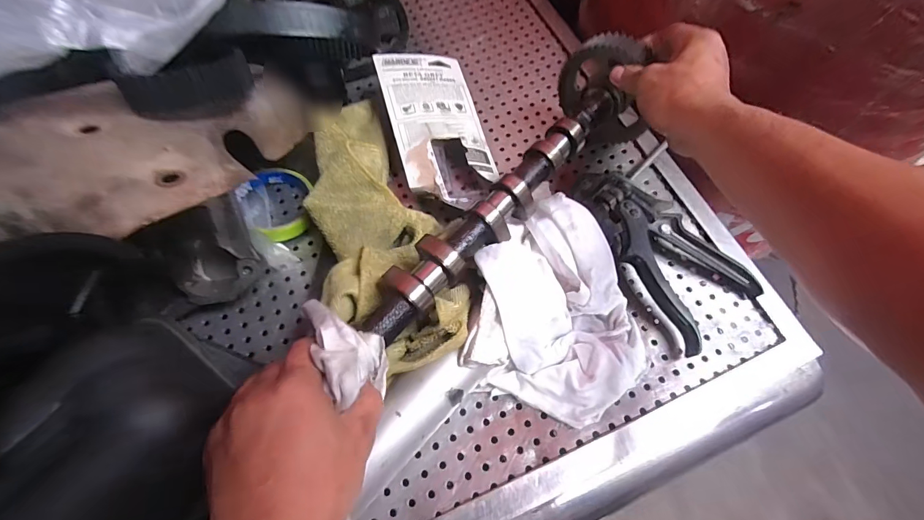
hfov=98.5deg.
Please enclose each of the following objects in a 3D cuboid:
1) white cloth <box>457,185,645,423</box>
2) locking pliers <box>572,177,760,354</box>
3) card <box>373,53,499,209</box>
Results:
[{"bbox_3d":[0.093,0.038,0.358,0.154,0.081,0.177,18,67,5],"label":"white cloth"},{"bbox_3d":[0.204,-0.017,0.412,0.097,0.032,0.193,-29,71,-14],"label":"locking pliers"},{"bbox_3d":[-0.026,-0.149,0.461,0.104,0.048,0.206,-15,68,-9],"label":"card"}]

